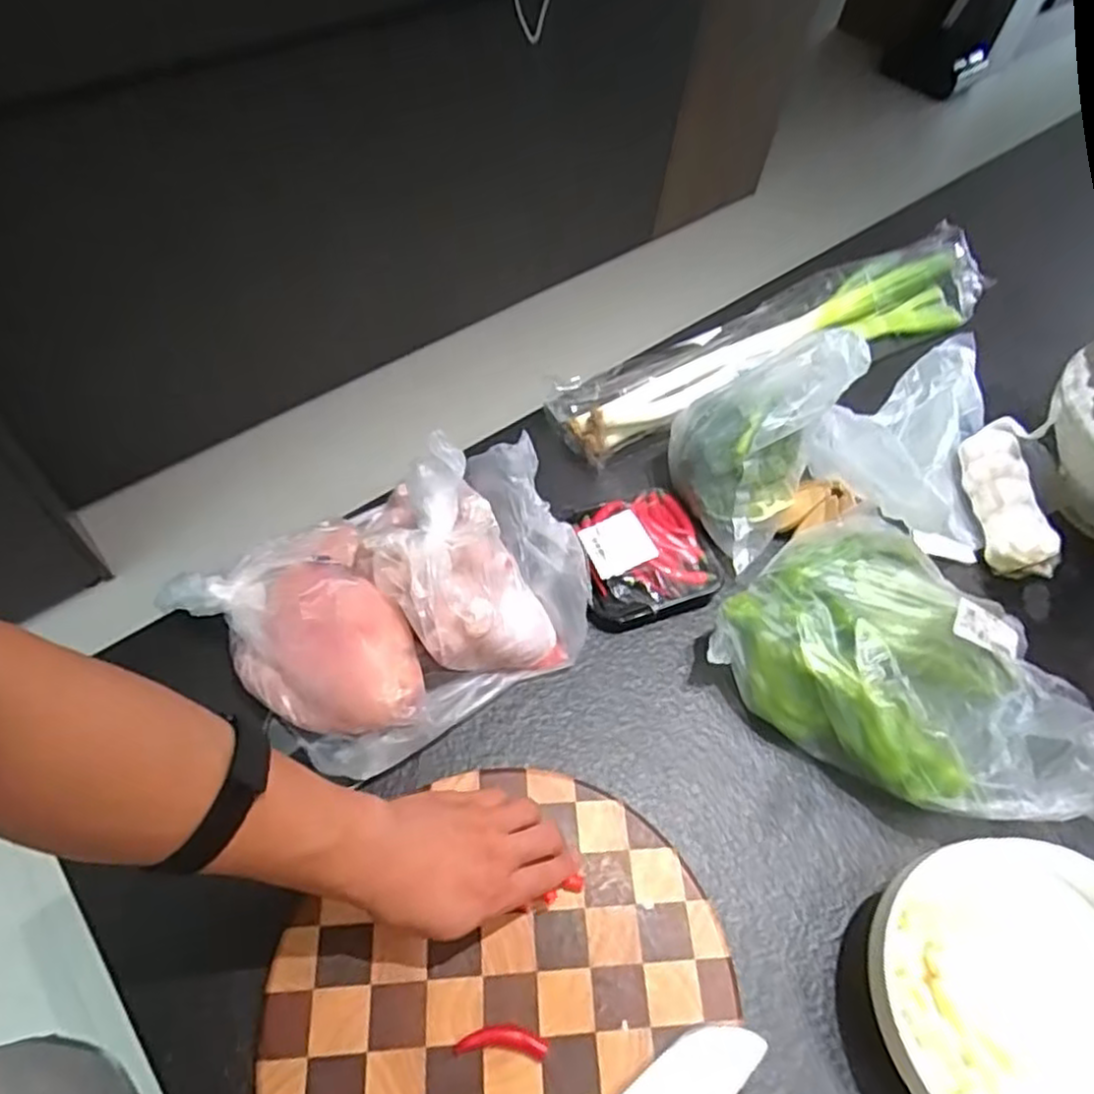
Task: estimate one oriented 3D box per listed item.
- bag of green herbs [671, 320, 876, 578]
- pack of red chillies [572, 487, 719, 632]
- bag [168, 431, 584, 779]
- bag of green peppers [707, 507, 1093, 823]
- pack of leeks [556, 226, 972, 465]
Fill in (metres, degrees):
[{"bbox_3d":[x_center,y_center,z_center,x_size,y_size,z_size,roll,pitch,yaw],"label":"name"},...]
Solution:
[{"bbox_3d":[0.192,-0.110,0.686,0.134,0.186,0.134,36,60,18],"label":"bag of green herbs"},{"bbox_3d":[0.093,0.008,0.710,0.137,0.036,0.132,-15,59,-15],"label":"pack of red chillies"},{"bbox_3d":[-0.114,0.026,0.622,0.327,0.119,0.230,-29,63,-22],"label":"bag"},{"bbox_3d":[0.321,0.100,0.620,0.303,0.120,0.215,36,60,18],"label":"bag of green peppers"},{"bbox_3d":[0.298,-0.257,0.889,0.635,0.063,0.126,-24,61,-20],"label":"pack of leeks"}]

